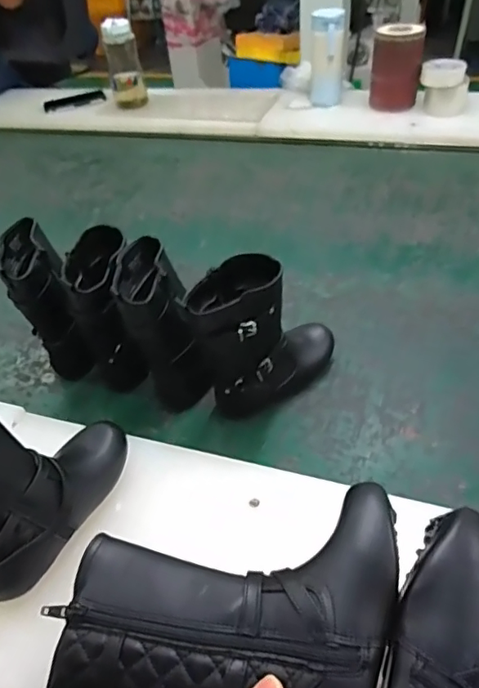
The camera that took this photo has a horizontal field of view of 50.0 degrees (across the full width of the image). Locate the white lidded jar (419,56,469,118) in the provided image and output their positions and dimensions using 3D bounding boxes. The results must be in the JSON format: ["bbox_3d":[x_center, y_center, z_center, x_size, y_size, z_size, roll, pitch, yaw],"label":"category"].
[{"bbox_3d":[0.438,-0.551,1.101,0.097,0.092,0.084,10,46,18],"label":"white lidded jar"}]

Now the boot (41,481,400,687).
[{"bbox_3d":[-0.007,0.166,0.326,0.194,0.068,0.149,6,44,14],"label":"boot"}]

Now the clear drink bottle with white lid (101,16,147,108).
[{"bbox_3d":[-0.281,-0.680,1.245,0.081,0.187,0.081,-14,43,-7],"label":"clear drink bottle with white lid"}]

